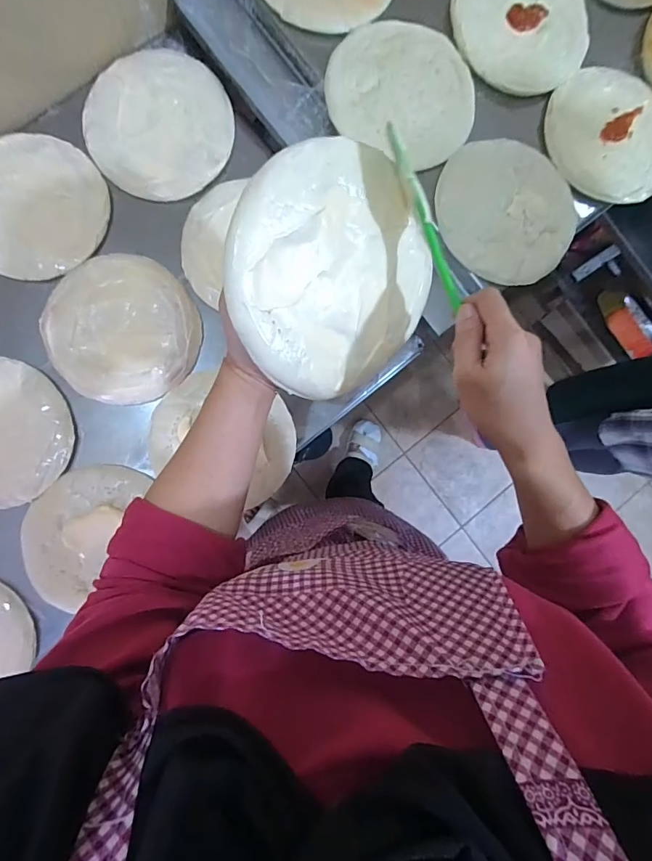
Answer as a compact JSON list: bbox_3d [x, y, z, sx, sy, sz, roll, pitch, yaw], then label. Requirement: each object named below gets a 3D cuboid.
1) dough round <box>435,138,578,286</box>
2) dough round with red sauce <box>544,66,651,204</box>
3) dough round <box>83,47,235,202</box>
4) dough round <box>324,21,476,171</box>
[{"bbox_3d":[0.244,-0.297,0.591,0.194,0.010,0.185,0,87,-7],"label":"dough round"},{"bbox_3d":[0.413,-0.429,0.622,0.195,0.014,0.176,30,84,-5],"label":"dough round with red sauce"},{"bbox_3d":[-0.235,-0.437,0.619,0.195,0.011,0.210,0,87,-7],"label":"dough round"},{"bbox_3d":[0.106,-0.455,0.578,0.196,0.009,0.176,30,84,-5],"label":"dough round"}]

